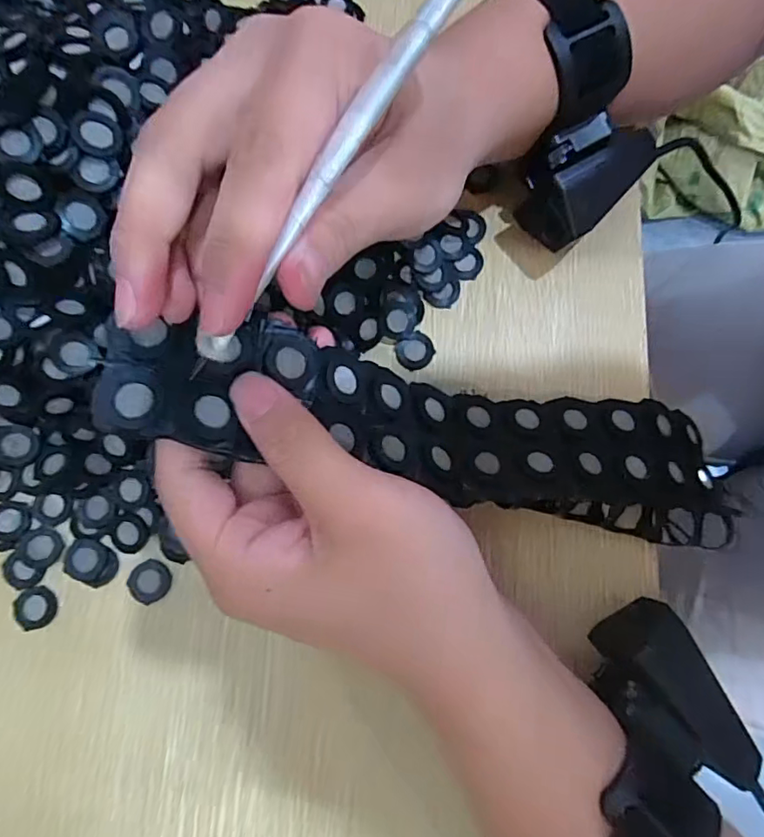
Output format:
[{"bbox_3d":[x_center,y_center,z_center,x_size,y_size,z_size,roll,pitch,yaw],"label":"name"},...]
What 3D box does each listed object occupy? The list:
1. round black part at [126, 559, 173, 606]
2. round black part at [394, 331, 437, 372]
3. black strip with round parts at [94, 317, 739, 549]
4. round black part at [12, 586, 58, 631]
[{"bbox_3d":[-0.106,0.074,0.249,0.018,0.004,0.018,0,79,-1],"label":"round black part"},{"bbox_3d":[0.016,-0.033,0.270,0.018,0.004,0.017,0,79,-1],"label":"round black part"},{"bbox_3d":[0.035,0.007,0.228,0.268,0.031,0.058,12,78,-22],"label":"black strip with round parts"},{"bbox_3d":[-0.157,0.086,0.247,0.019,0.004,0.018,0,79,-1],"label":"round black part"}]

